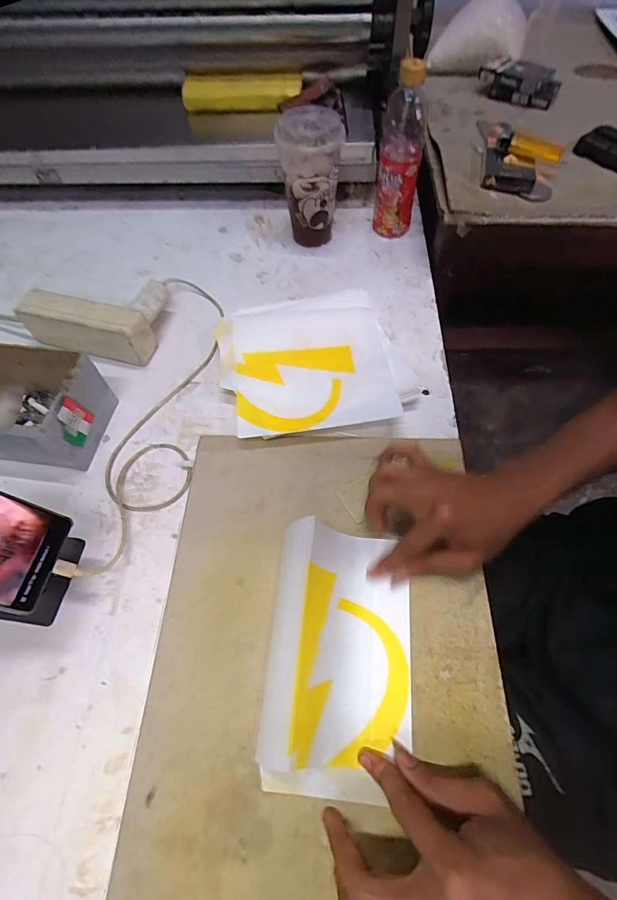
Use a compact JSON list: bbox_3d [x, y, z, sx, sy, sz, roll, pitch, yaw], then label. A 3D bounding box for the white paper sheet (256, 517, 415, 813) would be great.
[{"bbox_3d":[0.027,0.156,0.317,0.111,0.052,0.194,4,59,4],"label":"white paper sheet"}]

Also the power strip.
[{"bbox_3d":[-0.272,-0.153,0.510,0.159,0.063,0.044,14,60,10],"label":"power strip"}]

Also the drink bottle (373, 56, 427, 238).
[{"bbox_3d":[0.125,-0.399,0.557,0.054,0.195,0.059,5,59,5],"label":"drink bottle"}]

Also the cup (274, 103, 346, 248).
[{"bbox_3d":[0.004,-0.377,0.583,0.085,0.156,0.099,0,59,2],"label":"cup"}]

